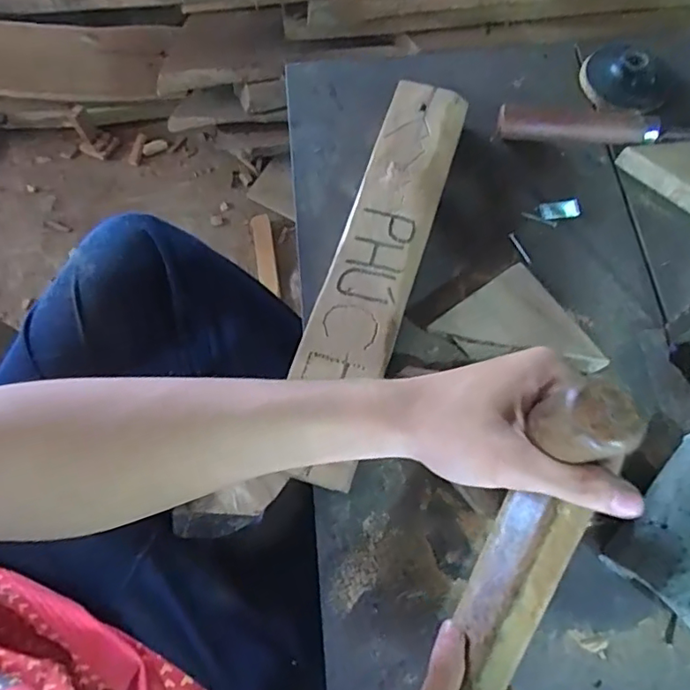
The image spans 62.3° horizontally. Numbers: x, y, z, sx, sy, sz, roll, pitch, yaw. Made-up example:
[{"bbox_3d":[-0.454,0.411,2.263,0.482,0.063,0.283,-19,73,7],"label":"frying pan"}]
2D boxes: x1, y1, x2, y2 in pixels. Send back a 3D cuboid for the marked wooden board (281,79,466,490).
[{"bbox_3d":[0.026,-0.073,0.495,0.073,0.014,0.387,17,71,6],"label":"marked wooden board"}]

